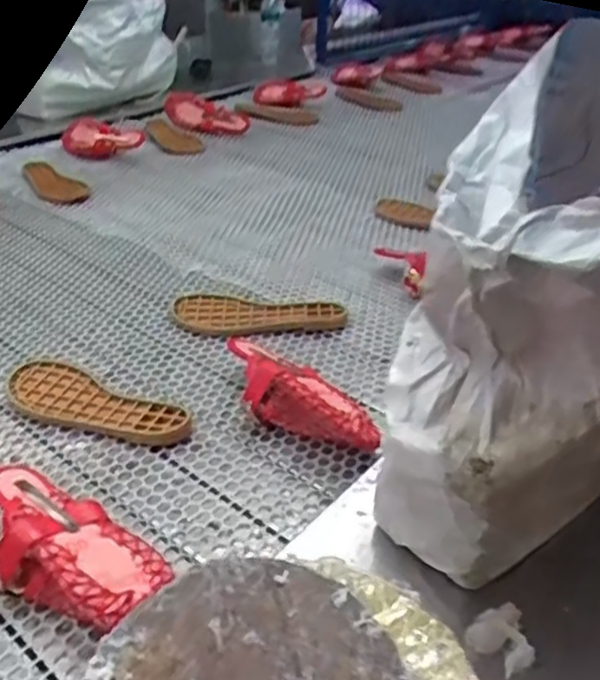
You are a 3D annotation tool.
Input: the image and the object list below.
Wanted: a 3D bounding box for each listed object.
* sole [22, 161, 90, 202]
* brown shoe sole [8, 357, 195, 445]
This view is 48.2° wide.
[{"bbox_3d":[-0.456,-0.291,1.224,0.071,0.014,0.202,-27,42,-36],"label":"sole"},{"bbox_3d":[-0.223,0.062,0.720,0.231,0.019,0.088,15,35,20],"label":"brown shoe sole"}]

